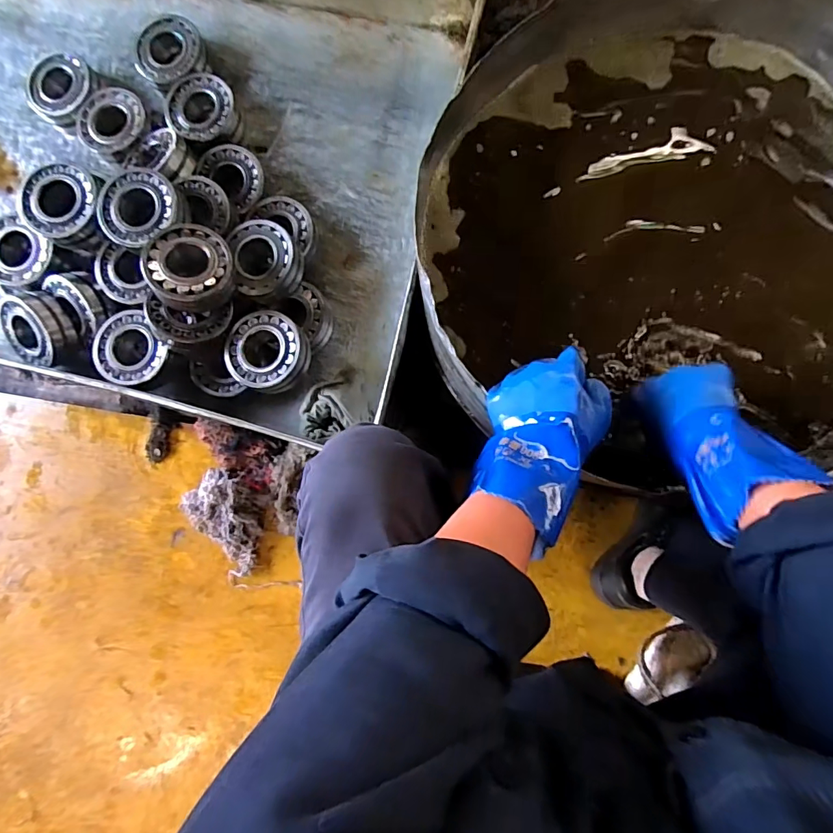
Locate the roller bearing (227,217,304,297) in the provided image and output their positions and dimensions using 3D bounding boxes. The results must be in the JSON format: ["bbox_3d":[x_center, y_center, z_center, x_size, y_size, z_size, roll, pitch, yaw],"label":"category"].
[{"bbox_3d":[-0.216,-0.228,0.676,0.092,0.049,0.108,-8,85,4],"label":"roller bearing"}]

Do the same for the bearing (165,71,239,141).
[{"bbox_3d":[-0.333,-0.476,0.730,0.100,0.039,0.100,0,85,5],"label":"bearing"}]

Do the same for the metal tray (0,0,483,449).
[{"bbox_3d":[-0.555,-0.412,0.698,1.140,0.190,0.655,13,87,6],"label":"metal tray"}]

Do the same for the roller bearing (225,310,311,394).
[{"bbox_3d":[-0.213,-0.092,0.668,0.106,0.043,0.107,0,85,5],"label":"roller bearing"}]

